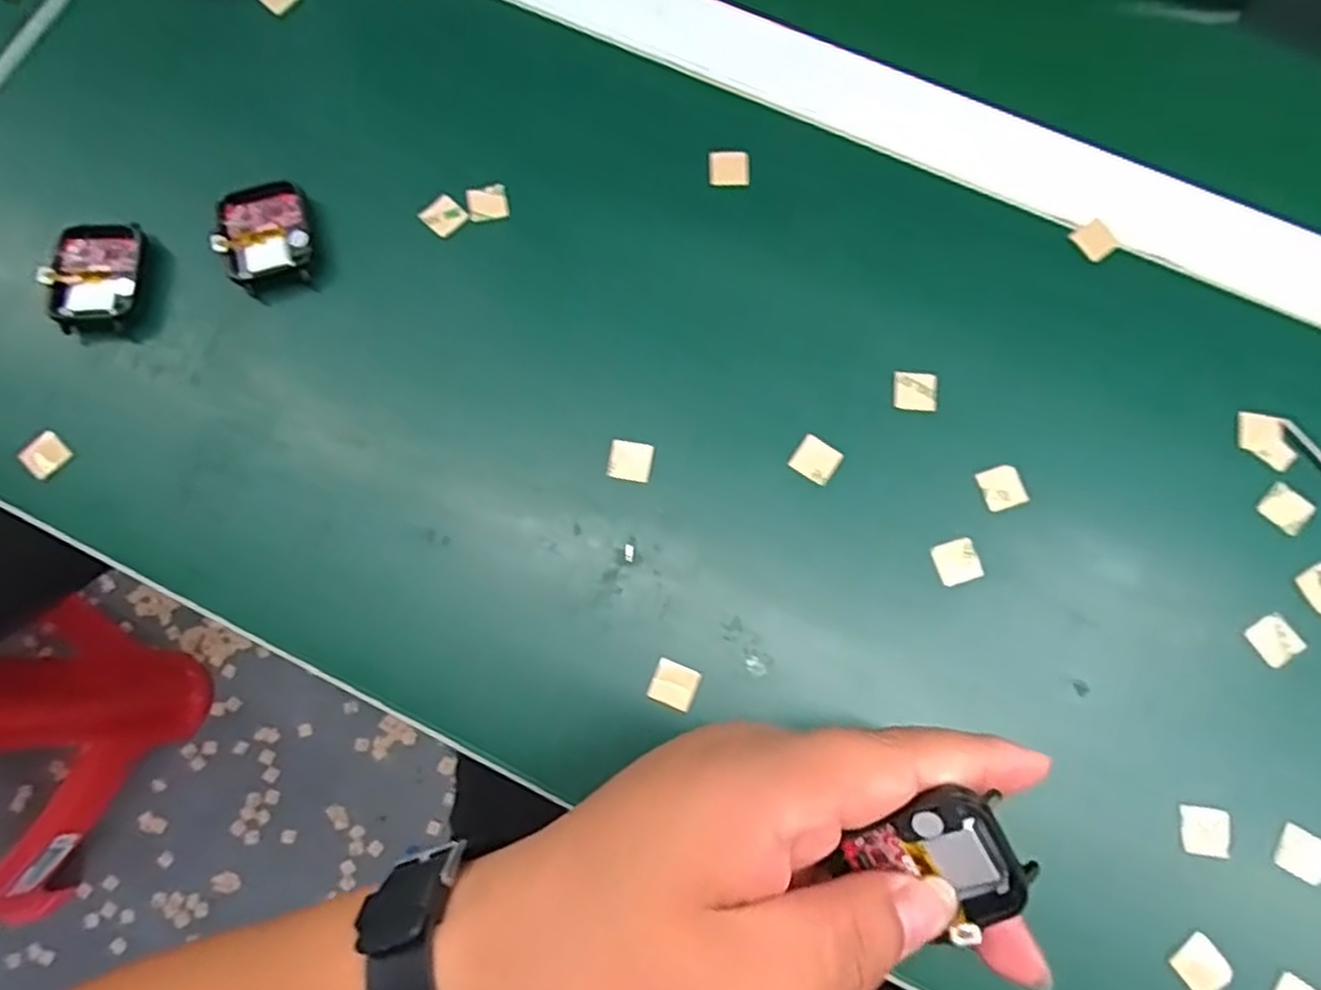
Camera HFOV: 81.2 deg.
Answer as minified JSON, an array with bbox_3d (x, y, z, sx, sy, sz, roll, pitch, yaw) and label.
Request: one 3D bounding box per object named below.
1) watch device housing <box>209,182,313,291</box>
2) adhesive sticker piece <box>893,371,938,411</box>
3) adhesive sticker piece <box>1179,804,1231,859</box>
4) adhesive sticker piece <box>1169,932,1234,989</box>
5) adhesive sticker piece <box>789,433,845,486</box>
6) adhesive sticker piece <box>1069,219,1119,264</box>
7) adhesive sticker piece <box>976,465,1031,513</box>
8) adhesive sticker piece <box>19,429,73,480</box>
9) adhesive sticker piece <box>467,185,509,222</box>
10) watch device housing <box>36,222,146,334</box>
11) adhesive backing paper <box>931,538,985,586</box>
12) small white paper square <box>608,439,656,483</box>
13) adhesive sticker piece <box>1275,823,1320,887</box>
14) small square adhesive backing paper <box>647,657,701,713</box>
[{"bbox_3d":[-0.166,-0.108,0.325,0.036,0.015,0.042,-11,76,-3],"label":"watch device housing"},{"bbox_3d":[0.103,-0.042,0.312,0.017,0.004,0.016,5,77,2],"label":"adhesive sticker piece"},{"bbox_3d":[0.192,0.118,0.270,0.016,0.004,0.016,6,76,2],"label":"adhesive sticker piece"},{"bbox_3d":[0.184,0.160,0.262,0.016,0.004,0.017,-35,74,-8],"label":"adhesive sticker piece"},{"bbox_3d":[0.062,-0.014,0.305,0.017,0.004,0.016,34,81,7],"label":"adhesive sticker piece"},{"bbox_3d":[0.183,-0.107,0.324,0.014,0.004,0.016,-36,76,-4],"label":"adhesive sticker piece"},{"bbox_3d":[0.134,-0.003,0.301,0.016,0.004,0.017,-18,75,-3],"label":"adhesive sticker piece"},{"bbox_3d":[-0.246,-0.016,0.308,0.015,0.005,0.015,40,79,9],"label":"adhesive sticker piece"},{"bbox_3d":[-0.075,-0.127,0.333,0.017,0.004,0.016,-14,77,-3],"label":"adhesive sticker piece"},{"bbox_3d":[-0.234,-0.091,0.320,0.032,0.015,0.048,7,76,2],"label":"watch device housing"},{"bbox_3d":[0.113,0.025,0.293,0.017,0.004,0.016,-19,77,-5],"label":"adhesive backing paper"},{"bbox_3d":[-0.012,-0.014,0.305,0.017,0.004,0.016,9,76,2],"label":"small white paper square"},{"bbox_3d":[0.225,0.125,0.268,0.017,0.004,0.015,29,78,7],"label":"adhesive sticker piece"},{"bbox_3d":[0.005,0.070,0.284,0.016,0.004,0.015,21,77,5],"label":"small square adhesive backing paper"}]

